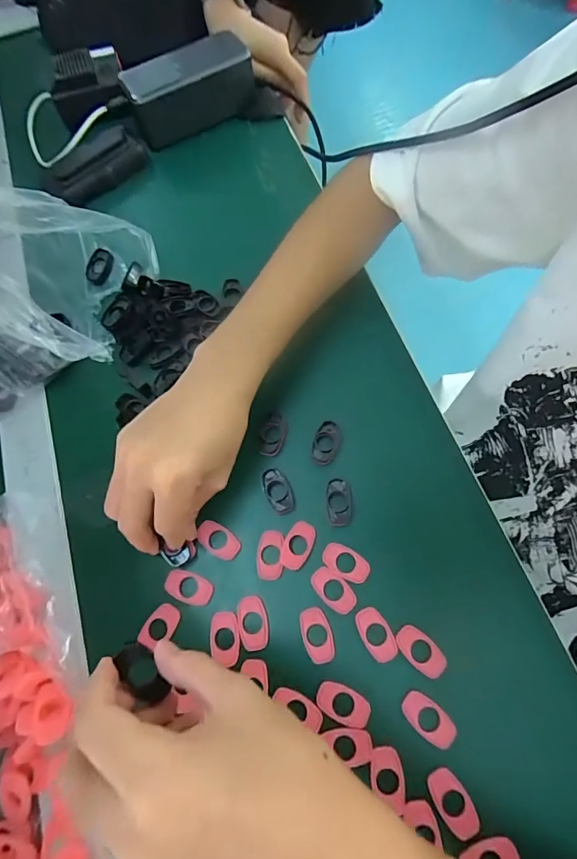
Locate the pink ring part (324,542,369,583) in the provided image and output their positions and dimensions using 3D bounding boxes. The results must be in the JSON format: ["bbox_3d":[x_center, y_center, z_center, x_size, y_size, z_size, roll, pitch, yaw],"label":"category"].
[{"bbox_3d":[0.039,0.091,0.286,0.033,0.004,0.019,31,75,13],"label":"pink ring part"}]

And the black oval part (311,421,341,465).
[{"bbox_3d":[0.029,0.011,0.320,0.019,0.010,0.034,10,71,6],"label":"black oval part"}]

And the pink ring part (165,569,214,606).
[{"bbox_3d":[-0.069,0.108,0.287,0.033,0.004,0.020,17,72,9],"label":"pink ring part"}]

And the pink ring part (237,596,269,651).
[{"bbox_3d":[-0.024,0.127,0.277,0.019,0.005,0.032,-11,70,-1],"label":"pink ring part"}]

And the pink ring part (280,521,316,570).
[{"bbox_3d":[0.007,0.080,0.291,0.020,0.005,0.033,22,73,10],"label":"pink ring part"}]

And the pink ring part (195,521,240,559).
[{"bbox_3d":[-0.050,0.079,0.299,0.034,0.004,0.019,31,75,13],"label":"pink ring part"}]

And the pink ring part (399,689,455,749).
[{"bbox_3d":[0.084,0.175,0.256,0.033,0.004,0.019,36,76,14],"label":"pink ring part"}]

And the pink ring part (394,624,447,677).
[{"bbox_3d":[0.084,0.141,0.269,0.032,0.005,0.019,41,77,15],"label":"pink ring part"}]

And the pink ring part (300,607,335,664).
[{"bbox_3d":[0.018,0.134,0.276,0.019,0.006,0.033,-16,70,-3],"label":"pink ring part"}]

